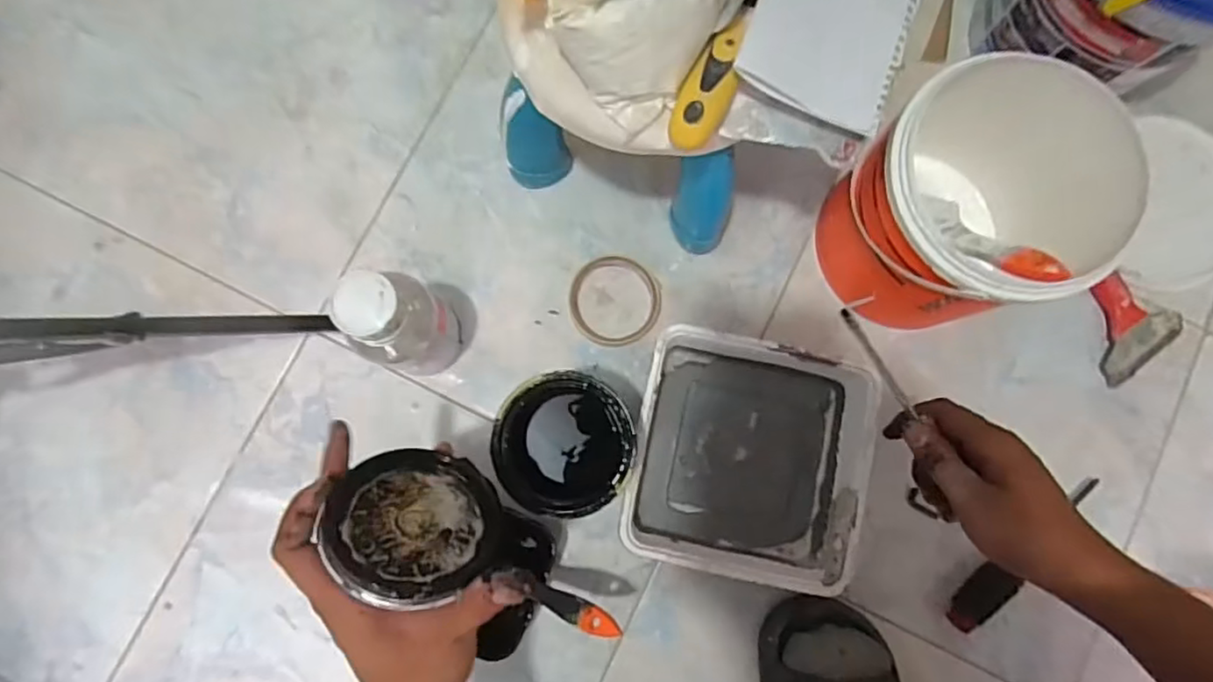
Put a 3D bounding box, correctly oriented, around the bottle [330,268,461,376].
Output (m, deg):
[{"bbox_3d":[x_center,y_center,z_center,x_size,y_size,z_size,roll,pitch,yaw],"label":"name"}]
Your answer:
[{"bbox_3d":[-0.162,-0.012,0.528,0.064,0.170,0.064,0,83,-2],"label":"bottle"}]

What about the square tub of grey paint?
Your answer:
[{"bbox_3d":[0.122,0.101,0.570,0.195,0.066,0.195,12,83,0],"label":"square tub of grey paint"}]

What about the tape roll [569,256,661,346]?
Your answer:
[{"bbox_3d":[0.008,-0.038,0.608,0.085,0.015,0.082,0,83,-2],"label":"tape roll"}]

